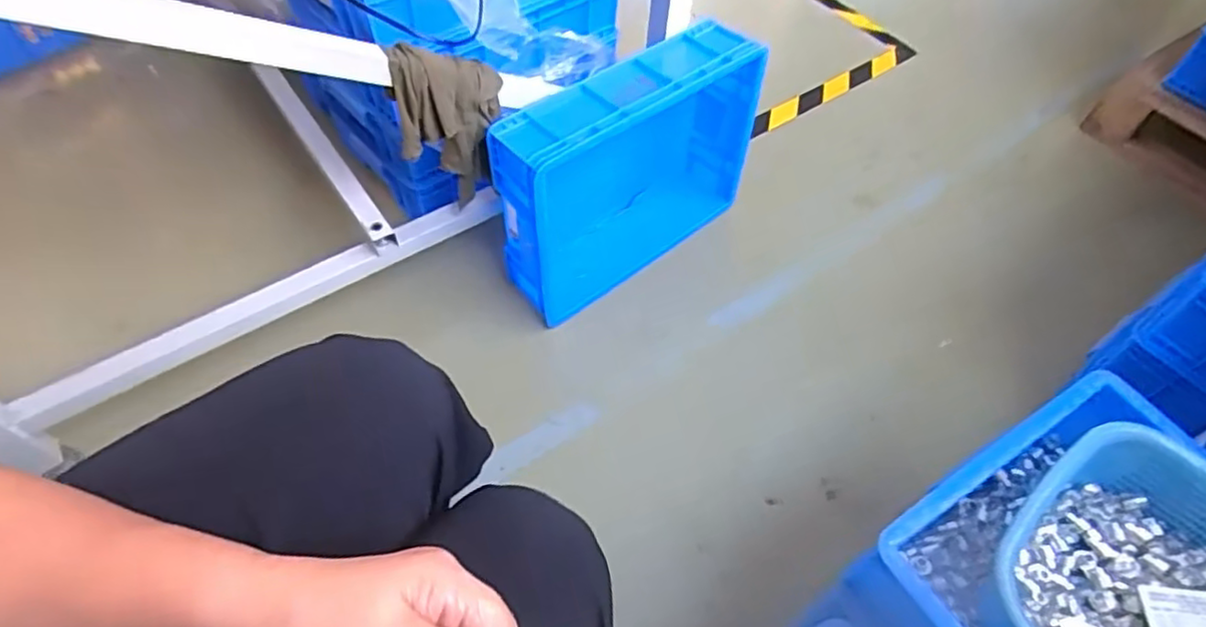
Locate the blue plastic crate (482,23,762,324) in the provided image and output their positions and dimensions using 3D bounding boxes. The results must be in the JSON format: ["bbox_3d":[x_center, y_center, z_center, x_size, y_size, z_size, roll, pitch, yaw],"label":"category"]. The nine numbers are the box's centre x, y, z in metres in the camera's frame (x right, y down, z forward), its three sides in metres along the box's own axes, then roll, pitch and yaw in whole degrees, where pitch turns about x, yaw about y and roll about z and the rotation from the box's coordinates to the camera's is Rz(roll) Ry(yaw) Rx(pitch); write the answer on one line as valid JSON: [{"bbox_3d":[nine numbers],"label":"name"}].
[{"bbox_3d":[0.038,-0.207,0.955,0.397,0.295,0.124,-34,64,-24],"label":"blue plastic crate"}]

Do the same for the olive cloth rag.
[{"bbox_3d":[-0.181,-0.225,0.806,0.129,0.215,0.058,-17,58,-15],"label":"olive cloth rag"}]

